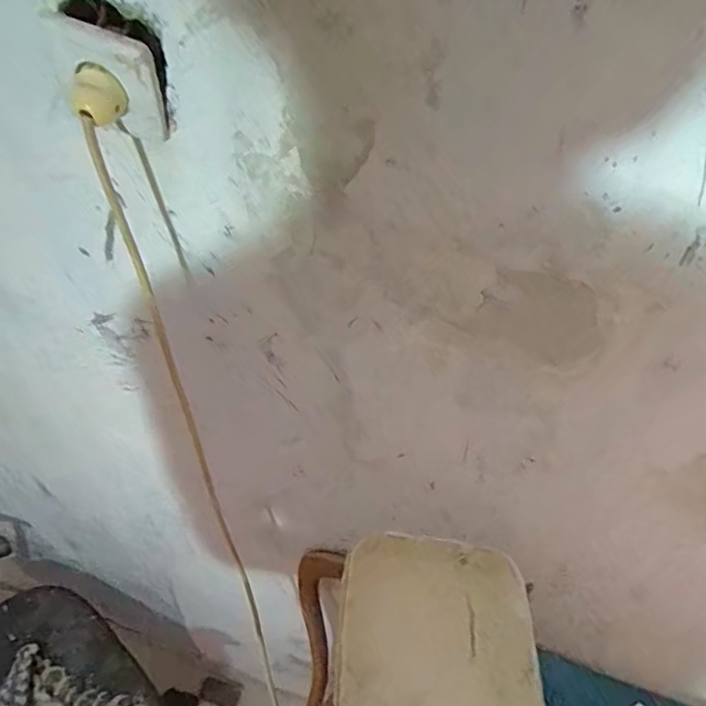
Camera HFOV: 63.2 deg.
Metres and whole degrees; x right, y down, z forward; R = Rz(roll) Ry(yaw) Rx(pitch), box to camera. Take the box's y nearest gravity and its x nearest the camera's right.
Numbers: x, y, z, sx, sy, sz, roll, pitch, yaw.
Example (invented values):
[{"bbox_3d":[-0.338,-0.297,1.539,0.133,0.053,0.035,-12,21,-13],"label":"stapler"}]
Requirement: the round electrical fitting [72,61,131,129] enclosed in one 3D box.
[{"bbox_3d":[-0.179,-0.181,0.401,0.035,0.043,0.039,-22,42,-17],"label":"round electrical fitting"}]

